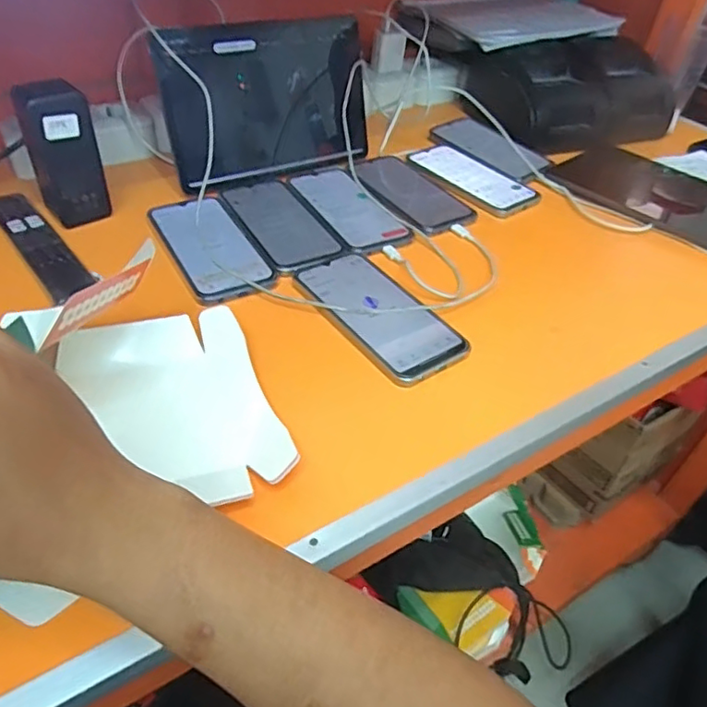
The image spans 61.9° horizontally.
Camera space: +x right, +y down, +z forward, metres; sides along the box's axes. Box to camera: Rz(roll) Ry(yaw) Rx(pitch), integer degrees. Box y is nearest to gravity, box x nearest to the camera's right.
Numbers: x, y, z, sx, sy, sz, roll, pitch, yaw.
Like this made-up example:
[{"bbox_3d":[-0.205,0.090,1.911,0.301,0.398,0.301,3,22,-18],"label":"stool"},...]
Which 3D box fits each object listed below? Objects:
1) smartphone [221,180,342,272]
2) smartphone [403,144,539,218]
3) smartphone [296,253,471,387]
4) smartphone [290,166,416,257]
[{"bbox_3d":[-0.084,-0.149,0.637,0.081,0.004,0.183,-16,47,-23],"label":"smartphone"},{"bbox_3d":[0.147,-0.222,0.740,0.082,0.005,0.176,-26,51,-30],"label":"smartphone"},{"bbox_3d":[0.018,-0.040,0.529,0.084,0.007,0.169,-25,51,-29],"label":"smartphone"},{"bbox_3d":[-0.010,-0.166,0.665,0.078,0.006,0.181,-18,47,-24],"label":"smartphone"}]

